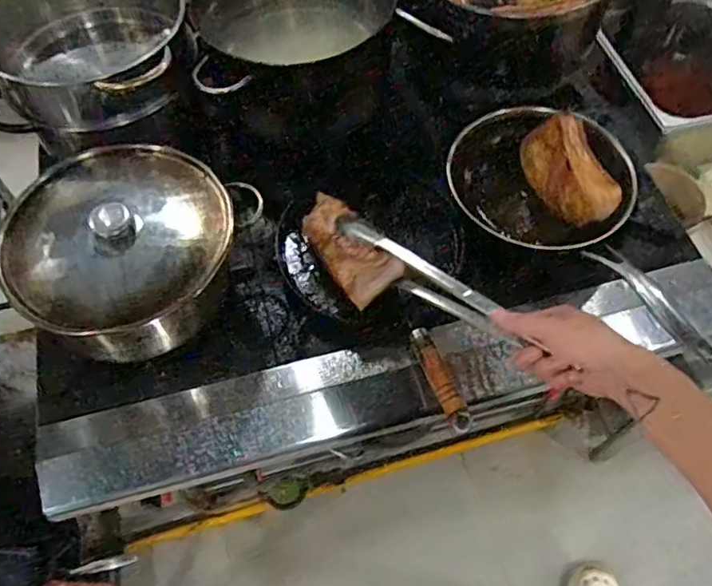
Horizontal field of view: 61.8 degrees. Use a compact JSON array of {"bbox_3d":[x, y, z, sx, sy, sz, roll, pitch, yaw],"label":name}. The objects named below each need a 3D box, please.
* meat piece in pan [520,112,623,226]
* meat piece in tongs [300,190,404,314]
[{"bbox_3d":[0.281,-0.163,0.794,0.074,0.060,0.162,-13,60,-6],"label":"meat piece in pan"},{"bbox_3d":[-0.017,-0.063,0.741,0.068,0.044,0.163,-32,64,-16],"label":"meat piece in tongs"}]

